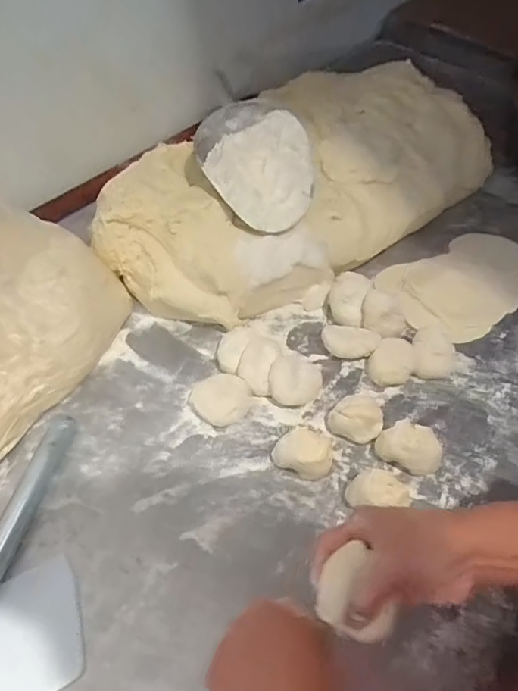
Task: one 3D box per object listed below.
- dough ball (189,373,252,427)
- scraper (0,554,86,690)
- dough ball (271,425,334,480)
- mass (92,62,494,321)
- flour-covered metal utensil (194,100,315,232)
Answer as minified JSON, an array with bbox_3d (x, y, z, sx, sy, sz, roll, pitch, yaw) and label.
[{"bbox_3d":[-0.044,0.061,0.573,0.062,0.024,0.056,22,54,12],"label":"dough ball"},{"bbox_3d":[-0.222,0.260,0.422,0.149,0.005,0.103,-26,58,-19],"label":"scraper"},{"bbox_3d":[0.046,0.112,0.532,0.060,0.041,0.043,11,53,4],"label":"dough ball"},{"bbox_3d":[0.056,-0.254,0.744,0.598,0.154,0.308,-30,60,-25],"label":"mass"},{"bbox_3d":[0.000,-0.244,0.657,0.151,0.052,0.199,-27,59,-23],"label":"flour-covered metal utensil"}]

